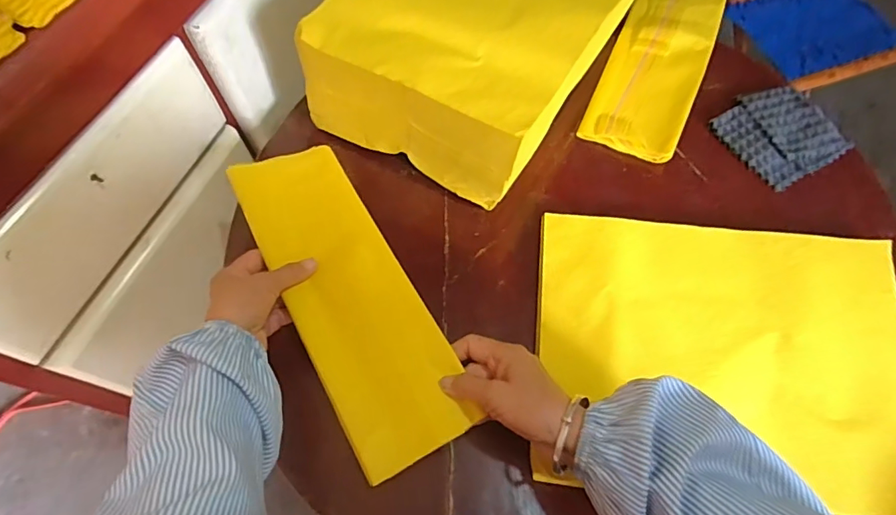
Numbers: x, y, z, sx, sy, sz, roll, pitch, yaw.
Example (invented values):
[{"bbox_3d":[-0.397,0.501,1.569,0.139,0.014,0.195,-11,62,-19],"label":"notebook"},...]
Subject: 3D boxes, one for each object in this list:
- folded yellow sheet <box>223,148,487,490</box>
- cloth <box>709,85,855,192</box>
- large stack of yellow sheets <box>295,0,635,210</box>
[{"bbox_3d":[-0.100,0.029,0.499,0.119,0.031,0.348,-26,67,-13],"label":"folded yellow sheet"},{"bbox_3d":[0.399,-0.151,0.597,0.119,0.019,0.119,-24,66,-12],"label":"cloth"},{"bbox_3d":[0.039,-0.267,0.603,0.260,0.138,0.348,28,67,13],"label":"large stack of yellow sheets"}]

